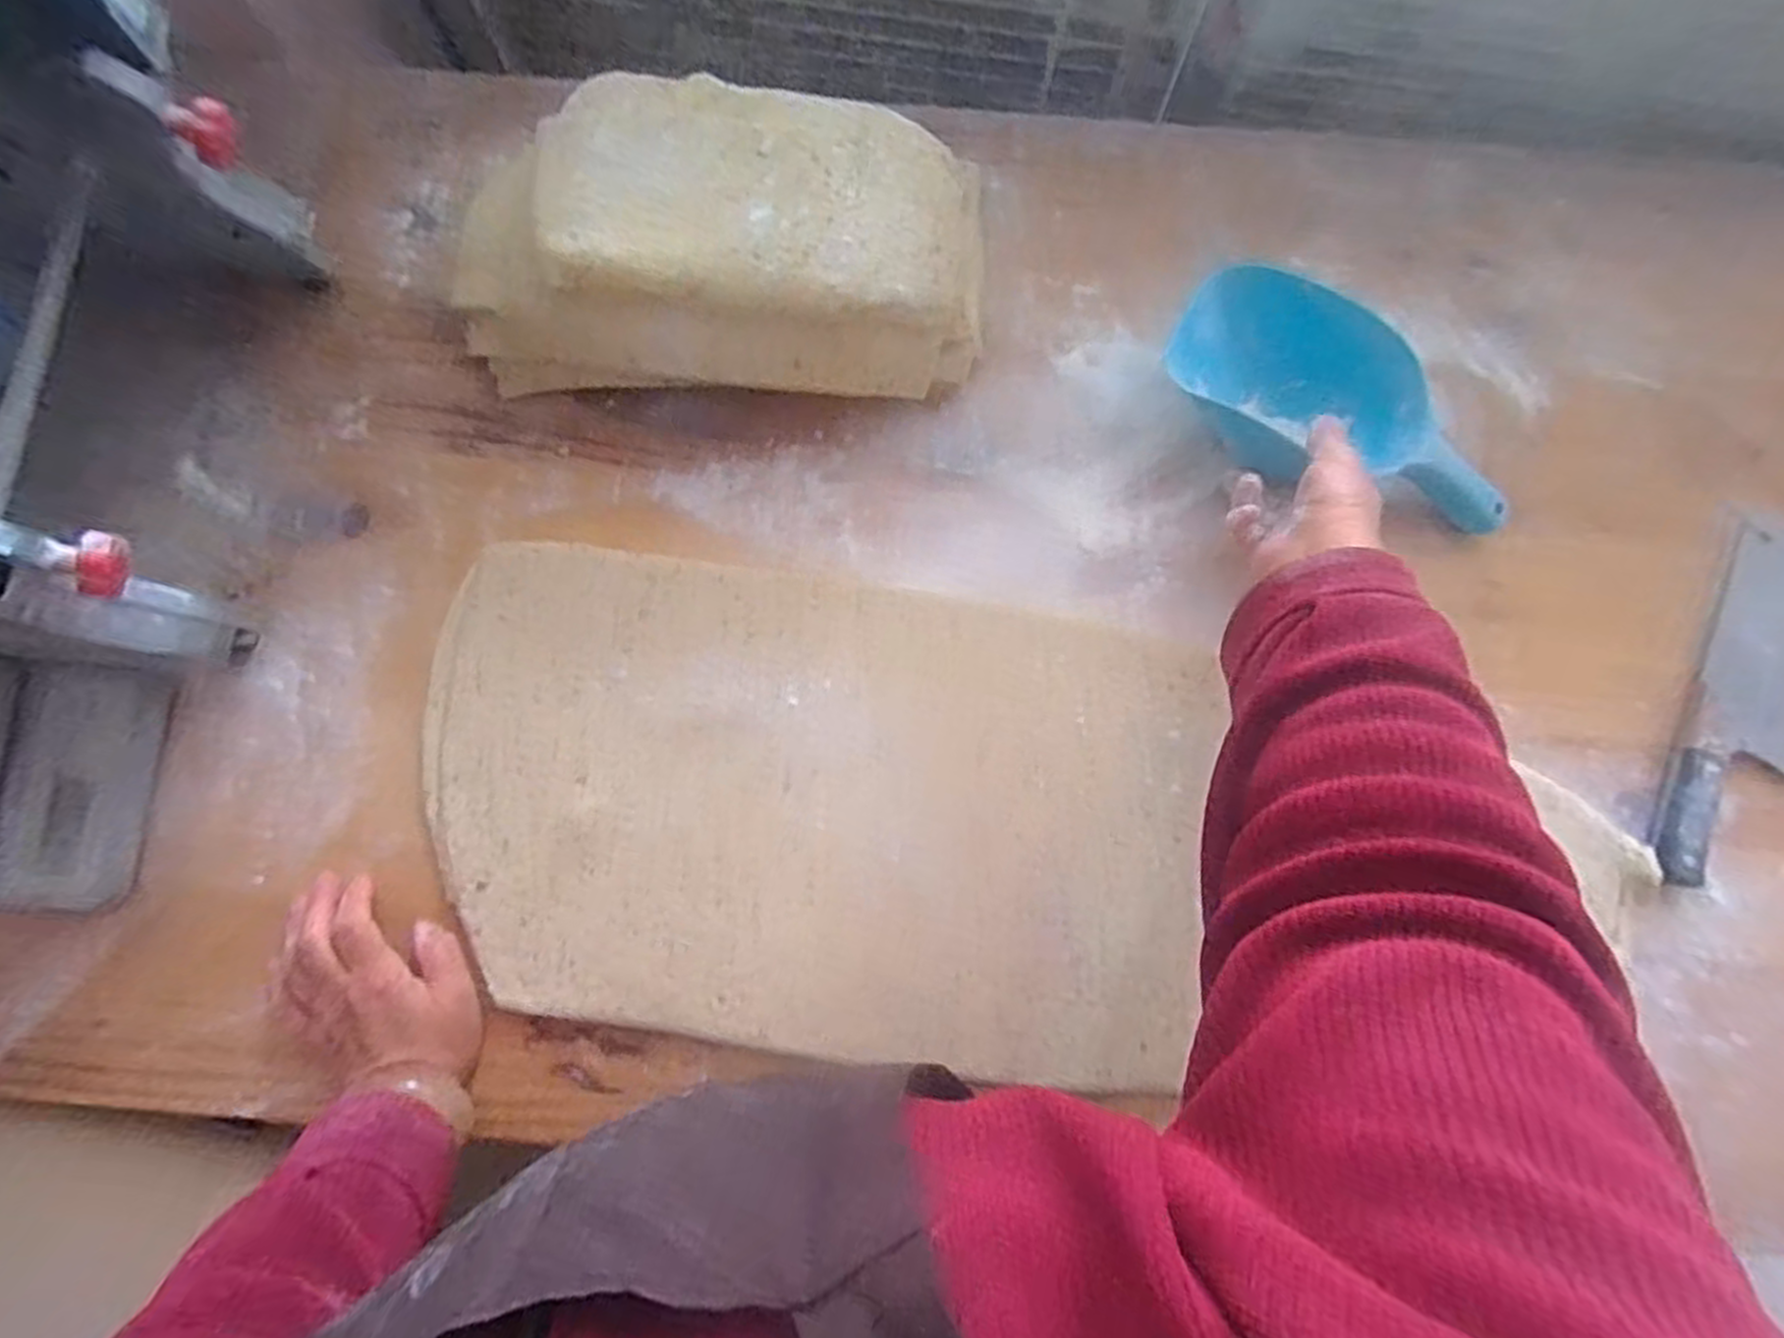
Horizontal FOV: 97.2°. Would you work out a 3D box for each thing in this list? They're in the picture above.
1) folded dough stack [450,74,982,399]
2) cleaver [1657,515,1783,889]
[{"bbox_3d":[-0.119,-0.296,0.563,0.363,0.116,0.200,7,78,1],"label":"folded dough stack"},{"bbox_3d":[0.598,0.025,0.540,0.080,0.020,0.274,27,80,4],"label":"cleaver"}]

